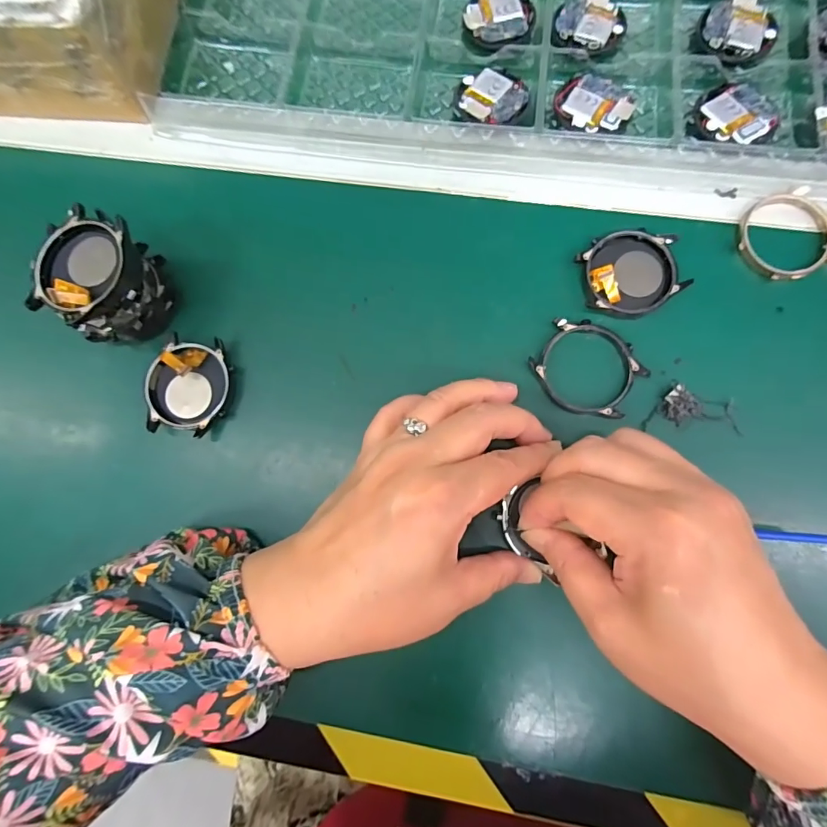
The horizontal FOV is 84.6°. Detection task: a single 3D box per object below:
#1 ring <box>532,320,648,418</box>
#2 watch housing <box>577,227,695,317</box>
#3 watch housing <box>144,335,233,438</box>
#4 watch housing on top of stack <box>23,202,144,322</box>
[{"bbox_3d":[0.089,-0.022,0.234,0.053,0.008,0.047,31,84,7],"label":"ring"},{"bbox_3d":[0.113,-0.074,0.236,0.048,0.014,0.044,0,81,3],"label":"watch housing"},{"bbox_3d":[-0.120,-0.015,0.241,0.044,0.011,0.050,9,82,5],"label":"watch housing"},{"bbox_3d":[-0.155,-0.069,0.215,0.046,0.014,0.051,0,81,4],"label":"watch housing on top of stack"}]

